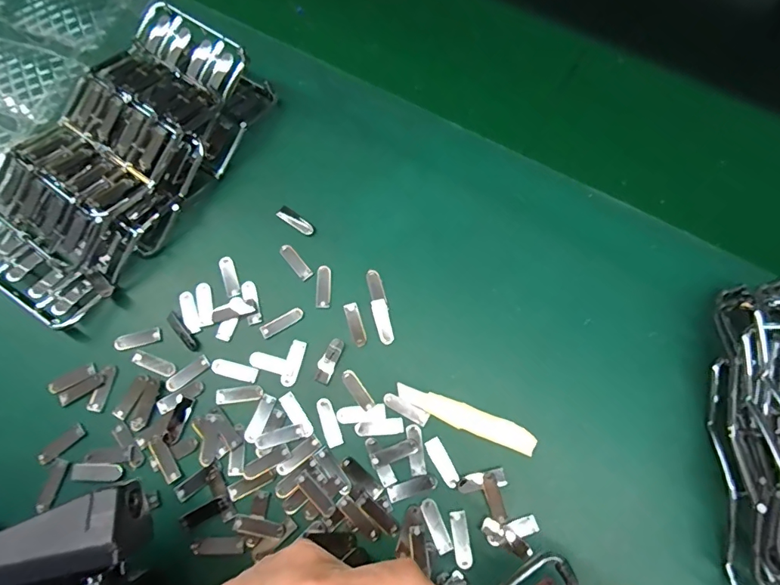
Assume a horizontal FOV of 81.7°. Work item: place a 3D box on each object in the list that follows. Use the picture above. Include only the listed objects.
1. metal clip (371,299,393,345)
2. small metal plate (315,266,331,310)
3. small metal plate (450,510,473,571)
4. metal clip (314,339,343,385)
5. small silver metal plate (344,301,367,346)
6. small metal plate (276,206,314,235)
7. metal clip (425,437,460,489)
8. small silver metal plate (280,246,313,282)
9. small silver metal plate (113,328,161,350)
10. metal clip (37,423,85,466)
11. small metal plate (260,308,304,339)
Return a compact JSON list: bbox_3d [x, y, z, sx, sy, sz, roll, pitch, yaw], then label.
[{"bbox_3d":[-0.004,0.018,0.279,0.009,0.006,0.028,-14,73,-2],"label":"metal clip"},{"bbox_3d":[-0.043,-0.004,0.289,0.009,0.004,0.028,0,73,2],"label":"small metal plate"},{"bbox_3d":[0.039,0.134,0.243,0.008,0.004,0.028,-8,73,0],"label":"small metal plate"},{"bbox_3d":[-0.037,0.041,0.274,0.010,0.004,0.028,21,75,8],"label":"metal clip"},{"bbox_3d":[-0.022,0.020,0.280,0.009,0.004,0.028,-18,73,-3],"label":"small silver metal plate"},{"bbox_3d":[-0.063,-0.049,0.302,0.026,0.005,0.010,33,77,11],"label":"small metal plate"},{"bbox_3d":[0.030,0.096,0.254,0.008,0.004,0.028,-29,74,-7],"label":"metal clip"},{"bbox_3d":[-0.062,-0.020,0.294,0.009,0.004,0.028,-39,76,-9],"label":"small silver metal plate"},{"bbox_3d":[-0.158,0.029,0.281,0.028,0.004,0.009,-15,73,-2],"label":"small silver metal plate"},{"bbox_3d":[-0.192,0.088,0.261,0.009,0.004,0.026,43,79,13],"label":"metal clip"},{"bbox_3d":[-0.068,0.018,0.282,0.028,0.004,0.009,-30,75,-7],"label":"small metal plate"}]

